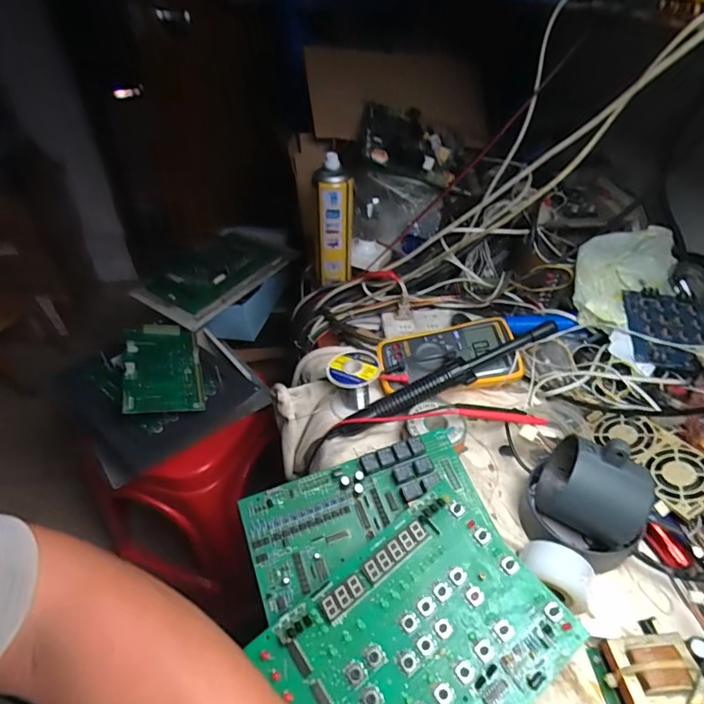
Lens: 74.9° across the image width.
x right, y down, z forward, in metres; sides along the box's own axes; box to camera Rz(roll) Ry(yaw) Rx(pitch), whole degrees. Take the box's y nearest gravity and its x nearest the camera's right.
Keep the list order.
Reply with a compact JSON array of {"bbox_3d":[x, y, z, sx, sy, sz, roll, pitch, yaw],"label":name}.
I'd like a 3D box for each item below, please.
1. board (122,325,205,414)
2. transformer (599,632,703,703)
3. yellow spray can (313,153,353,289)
[{"bbox_3d":[-0.319,0.023,0.772,0.115,0.014,0.202,-2,48,-24],"label":"board"},{"bbox_3d":[0.235,0.252,0.359,0.060,0.038,0.050,-3,43,-2],"label":"transformer"},{"bbox_3d":[-0.030,-0.211,0.752,0.064,0.184,0.049,-1,42,-1],"label":"yellow spray can"}]

